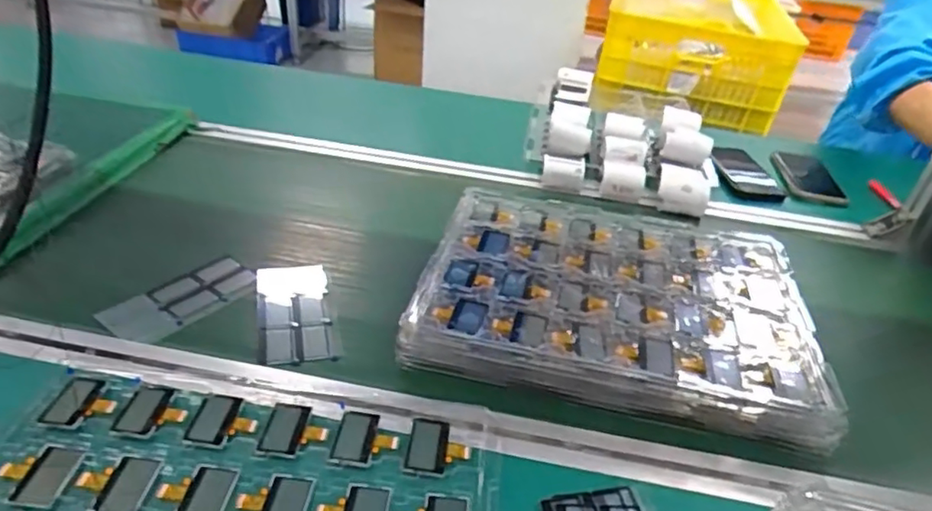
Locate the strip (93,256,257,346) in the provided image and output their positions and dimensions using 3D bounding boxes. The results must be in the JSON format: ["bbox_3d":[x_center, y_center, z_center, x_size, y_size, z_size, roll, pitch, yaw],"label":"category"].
[{"bbox_3d":[-0.282,0.042,0.607,0.069,0.004,0.139,27,40,27],"label":"strip"}]

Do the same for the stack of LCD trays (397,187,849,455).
[{"bbox_3d":[0.148,0.041,0.614,0.364,0.045,0.280,12,35,8],"label":"stack of LCD trays"}]

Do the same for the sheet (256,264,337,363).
[{"bbox_3d":[-0.168,0.054,0.597,0.067,0.005,0.149,-6,37,-17],"label":"sheet"}]

